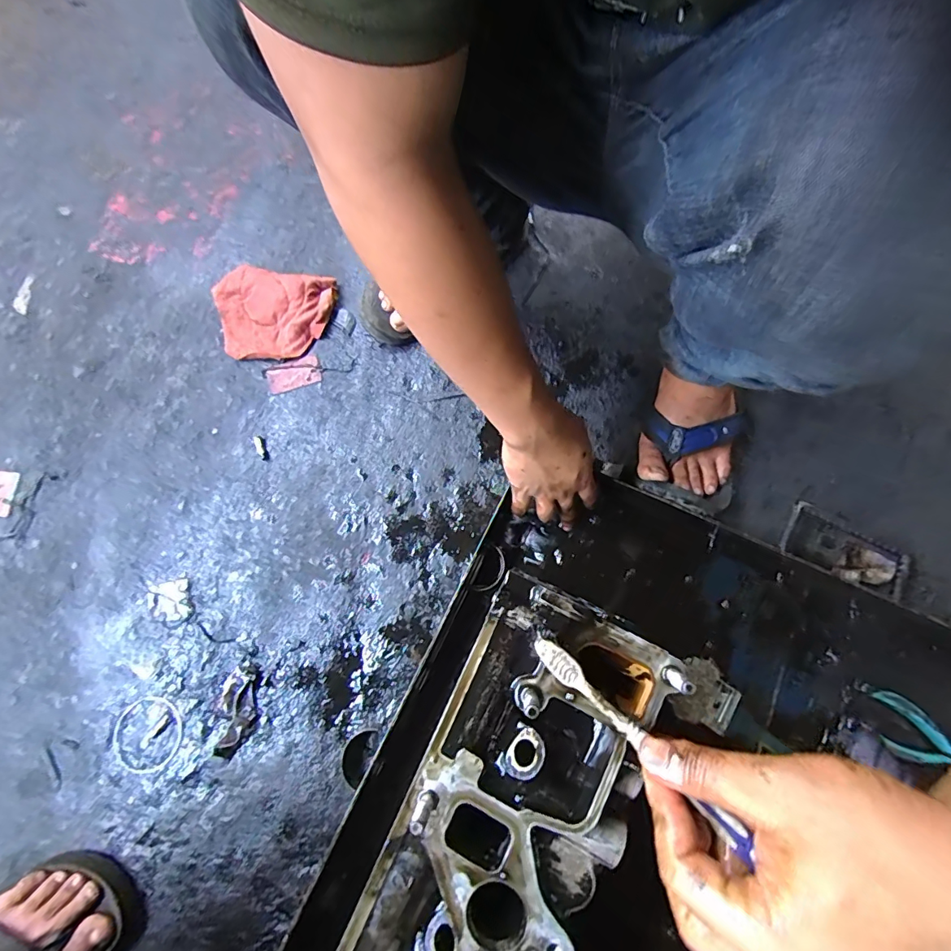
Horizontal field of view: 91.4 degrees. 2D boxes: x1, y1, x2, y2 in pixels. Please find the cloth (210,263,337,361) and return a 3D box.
[{"bbox_3d":[-0.283,-0.223,0.631,0.164,0.025,0.129,9,75,5],"label":"cloth"}]

